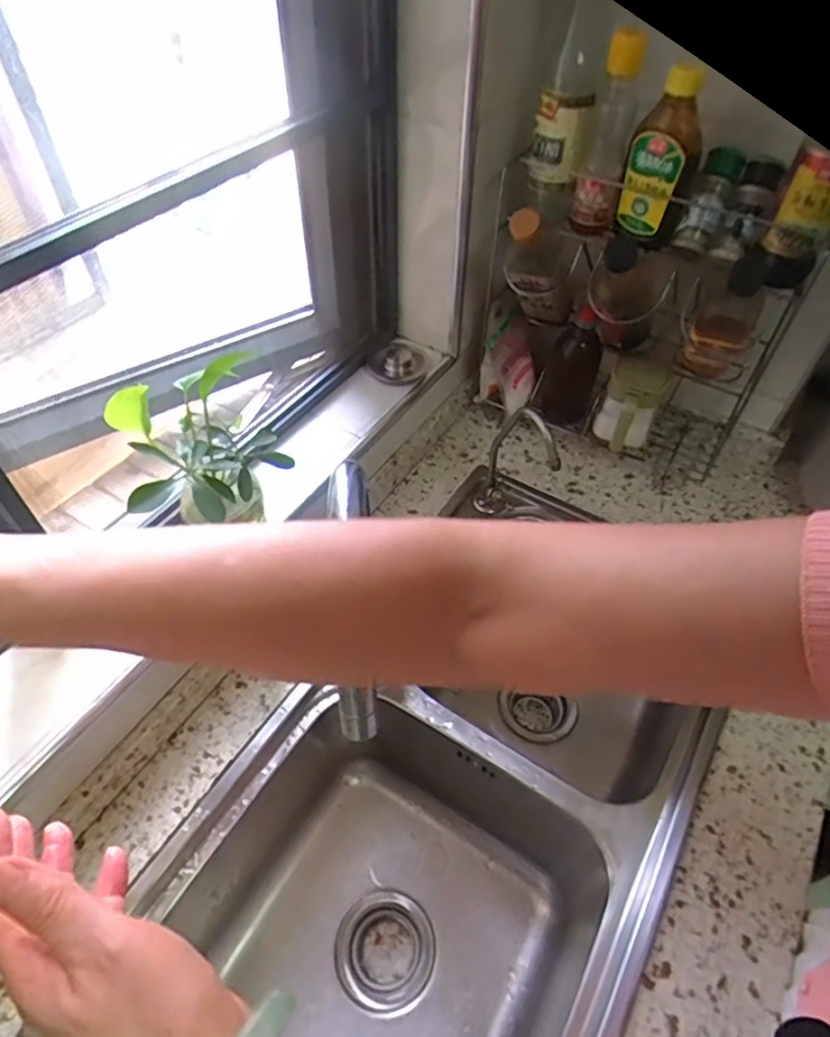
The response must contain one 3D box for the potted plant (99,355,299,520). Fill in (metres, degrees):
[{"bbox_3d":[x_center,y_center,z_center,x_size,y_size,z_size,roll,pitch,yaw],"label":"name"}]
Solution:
[{"bbox_3d":[-0.190,-0.041,0.593,0.140,0.188,0.113,-14,52,-14],"label":"potted plant"}]

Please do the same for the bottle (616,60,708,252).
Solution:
[{"bbox_3d":[0.251,-0.367,0.642,0.070,0.181,0.050,19,75,13],"label":"bottle"}]

